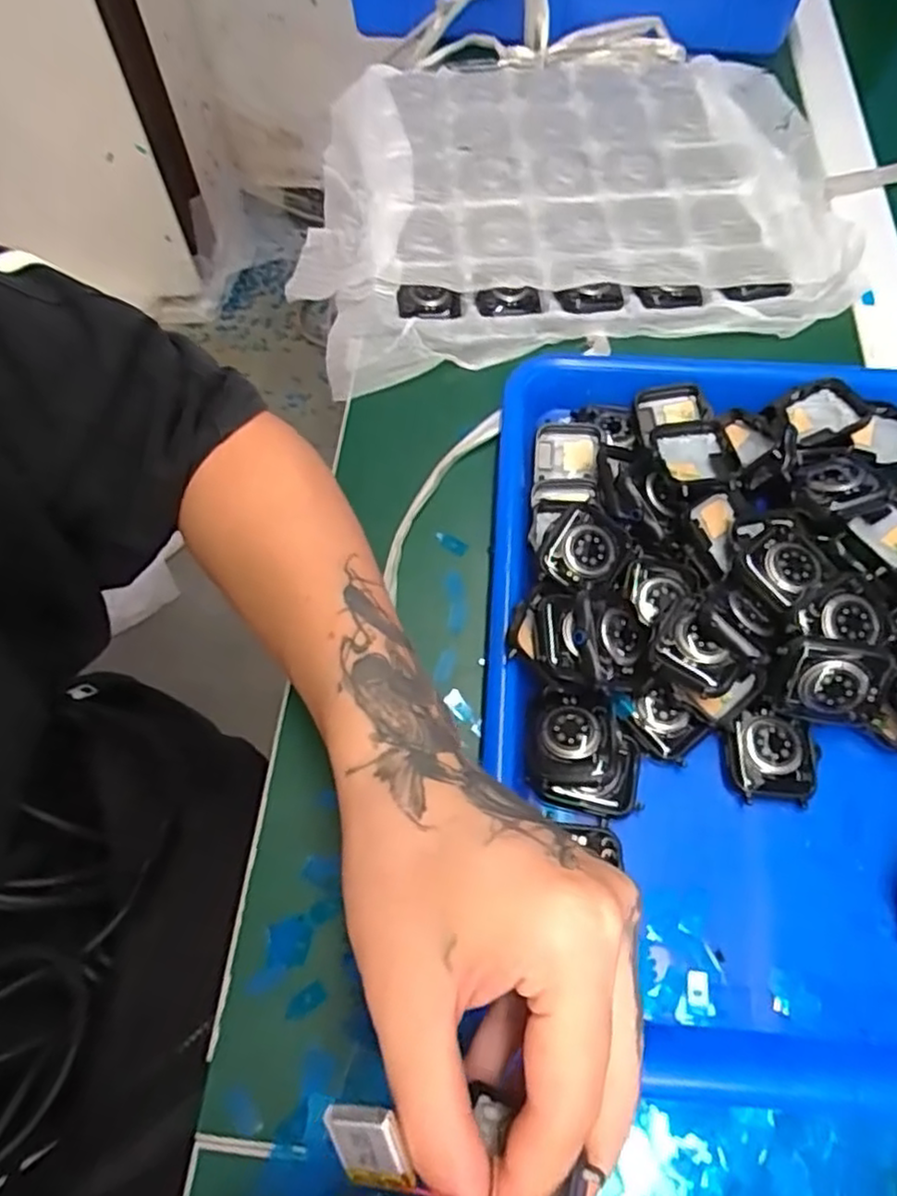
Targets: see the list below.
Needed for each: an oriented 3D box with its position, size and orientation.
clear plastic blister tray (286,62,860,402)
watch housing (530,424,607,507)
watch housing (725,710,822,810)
[{"bbox_3d":[0.070,-0.288,0.483,0.353,0.034,0.315,-8,62,-4],"label":"clear plastic blister tray"},{"bbox_3d":[0.060,-0.065,0.359,0.034,0.016,0.051,12,63,7],"label":"watch housing"},{"bbox_3d":[0.139,0.068,0.297,0.039,0.010,0.036,4,62,3],"label":"watch housing"}]

